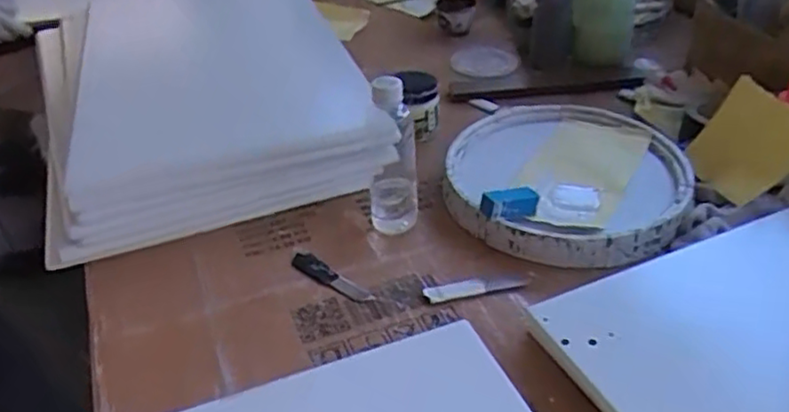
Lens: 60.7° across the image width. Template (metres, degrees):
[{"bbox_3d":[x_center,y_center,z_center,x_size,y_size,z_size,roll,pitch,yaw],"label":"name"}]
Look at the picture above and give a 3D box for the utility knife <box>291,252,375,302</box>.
[{"bbox_3d":[-0.069,0.078,0.739,0.112,0.005,0.023,25,45,32],"label":"utility knife"}]

